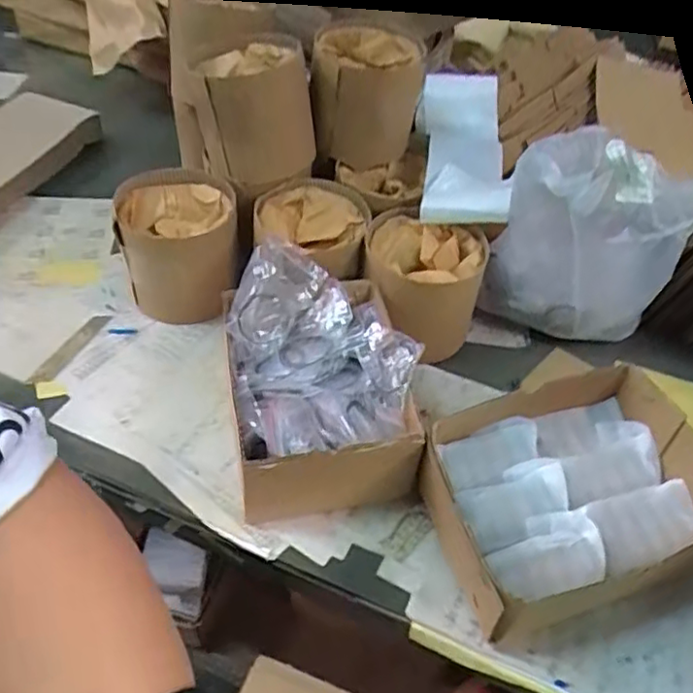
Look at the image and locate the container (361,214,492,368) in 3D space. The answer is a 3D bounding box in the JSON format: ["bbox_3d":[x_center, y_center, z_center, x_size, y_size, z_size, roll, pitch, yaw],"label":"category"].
[{"bbox_3d":[0.073,-0.061,0.659,0.119,0.095,0.120,14,49,6],"label":"container"}]

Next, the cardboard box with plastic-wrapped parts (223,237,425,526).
[{"bbox_3d":[-0.028,0.023,0.575,0.155,0.115,0.209,-5,50,-11],"label":"cardboard box with plastic-wrapped parts"}]

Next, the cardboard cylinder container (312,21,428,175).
[{"bbox_3d":[0.021,-0.284,0.729,0.119,0.108,0.119,6,49,-1],"label":"cardboard cylinder container"}]

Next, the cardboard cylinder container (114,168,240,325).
[{"bbox_3d":[-0.177,-0.104,0.696,0.119,0.117,0.120,-9,51,-14],"label":"cardboard cylinder container"}]

